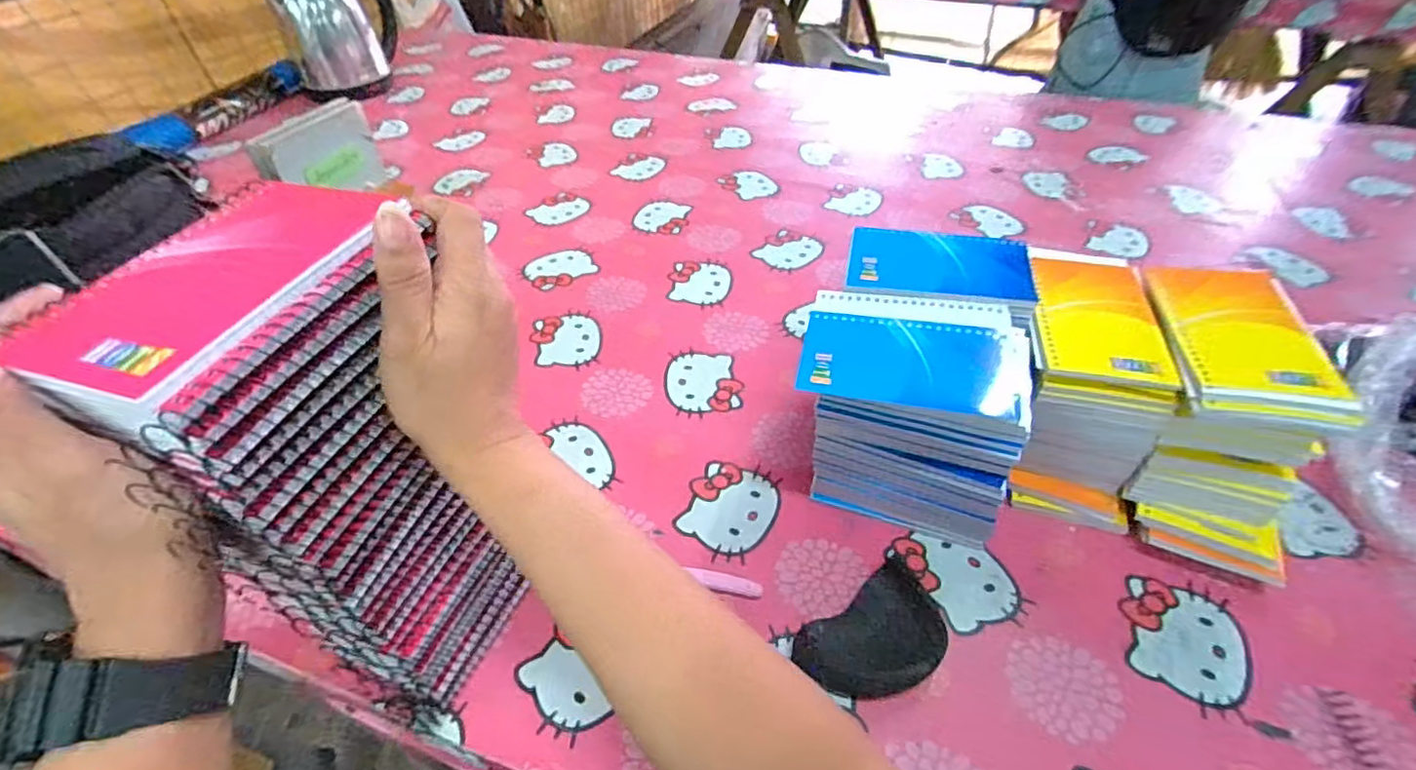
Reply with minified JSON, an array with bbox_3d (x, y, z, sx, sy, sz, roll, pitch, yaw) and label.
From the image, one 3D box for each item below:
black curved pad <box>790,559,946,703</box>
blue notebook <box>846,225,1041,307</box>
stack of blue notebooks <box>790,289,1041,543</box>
[{"bbox_3d":[0.114,0.167,0.405,0.102,0.023,0.066,-25,50,-23],"label":"black curved pad"},{"bbox_3d":[0.174,-0.091,0.463,0.129,0.010,0.079,9,46,10],"label":"blue notebook"},{"bbox_3d":[0.143,0.026,0.458,0.151,0.145,0.105,10,46,10],"label":"stack of blue notebooks"}]

